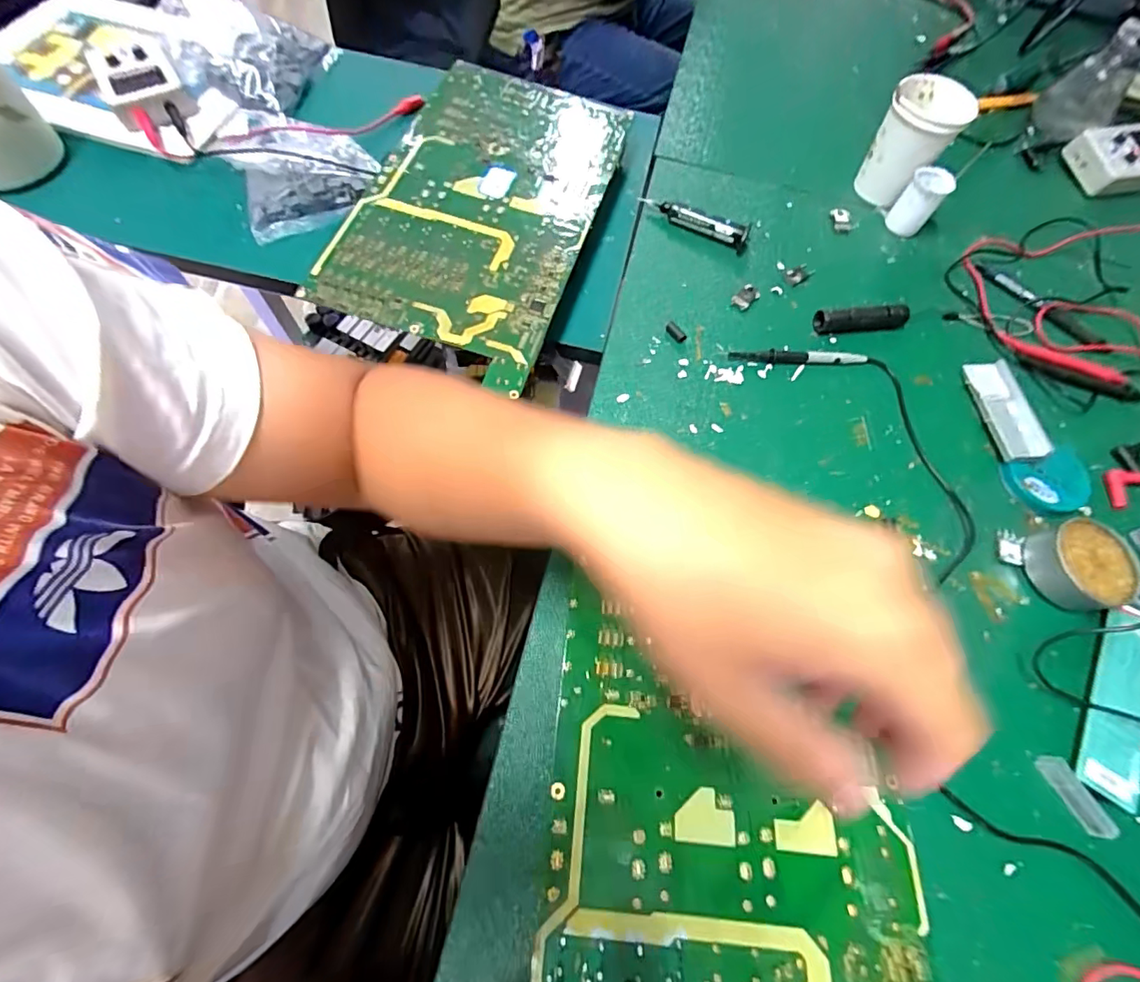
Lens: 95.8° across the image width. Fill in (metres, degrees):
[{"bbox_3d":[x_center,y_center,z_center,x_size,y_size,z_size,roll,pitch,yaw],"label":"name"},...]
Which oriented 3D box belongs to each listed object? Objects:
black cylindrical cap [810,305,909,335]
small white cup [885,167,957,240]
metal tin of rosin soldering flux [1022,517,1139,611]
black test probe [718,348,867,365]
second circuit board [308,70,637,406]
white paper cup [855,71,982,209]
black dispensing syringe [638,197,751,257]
[{"bbox_3d":[0.267,-0.156,0.472,0.089,0.016,0.018,-6,67,-5],"label":"black cylindrical cap"},{"bbox_3d":[0.346,-0.286,0.513,0.035,0.054,0.032,1,67,-3],"label":"small white cup"},{"bbox_3d":[0.384,0.055,0.383,0.063,0.026,0.062,1,67,-3],"label":"metal tin of rosin soldering flux"},{"bbox_3d":[0.199,-0.118,0.455,0.128,0.010,0.012,-1,67,-3],"label":"black test probe"},{"bbox_3d":[-0.078,-0.259,0.468,0.194,0.015,0.347,17,67,2],"label":"second circuit board"},{"bbox_3d":[0.343,-0.352,0.523,0.075,0.087,0.072,42,71,14],"label":"white paper cup"},{"bbox_3d":[0.123,-0.269,0.507,0.113,0.021,0.022,27,68,8],"label":"black dispensing syringe"}]

